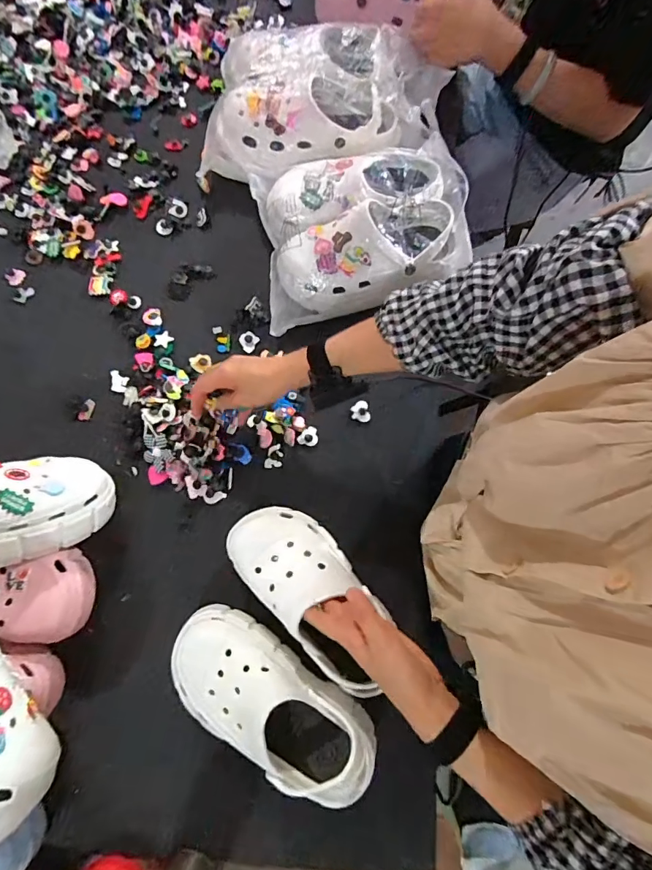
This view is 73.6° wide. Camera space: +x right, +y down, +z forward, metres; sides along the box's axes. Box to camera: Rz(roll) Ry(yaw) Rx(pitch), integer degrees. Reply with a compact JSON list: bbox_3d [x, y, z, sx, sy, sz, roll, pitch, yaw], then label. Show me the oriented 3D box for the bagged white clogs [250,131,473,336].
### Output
[{"bbox_3d":[0.053,-0.291,0.620,0.288,0.112,0.229,-7,77,-2],"label":"bagged white clogs"}]

